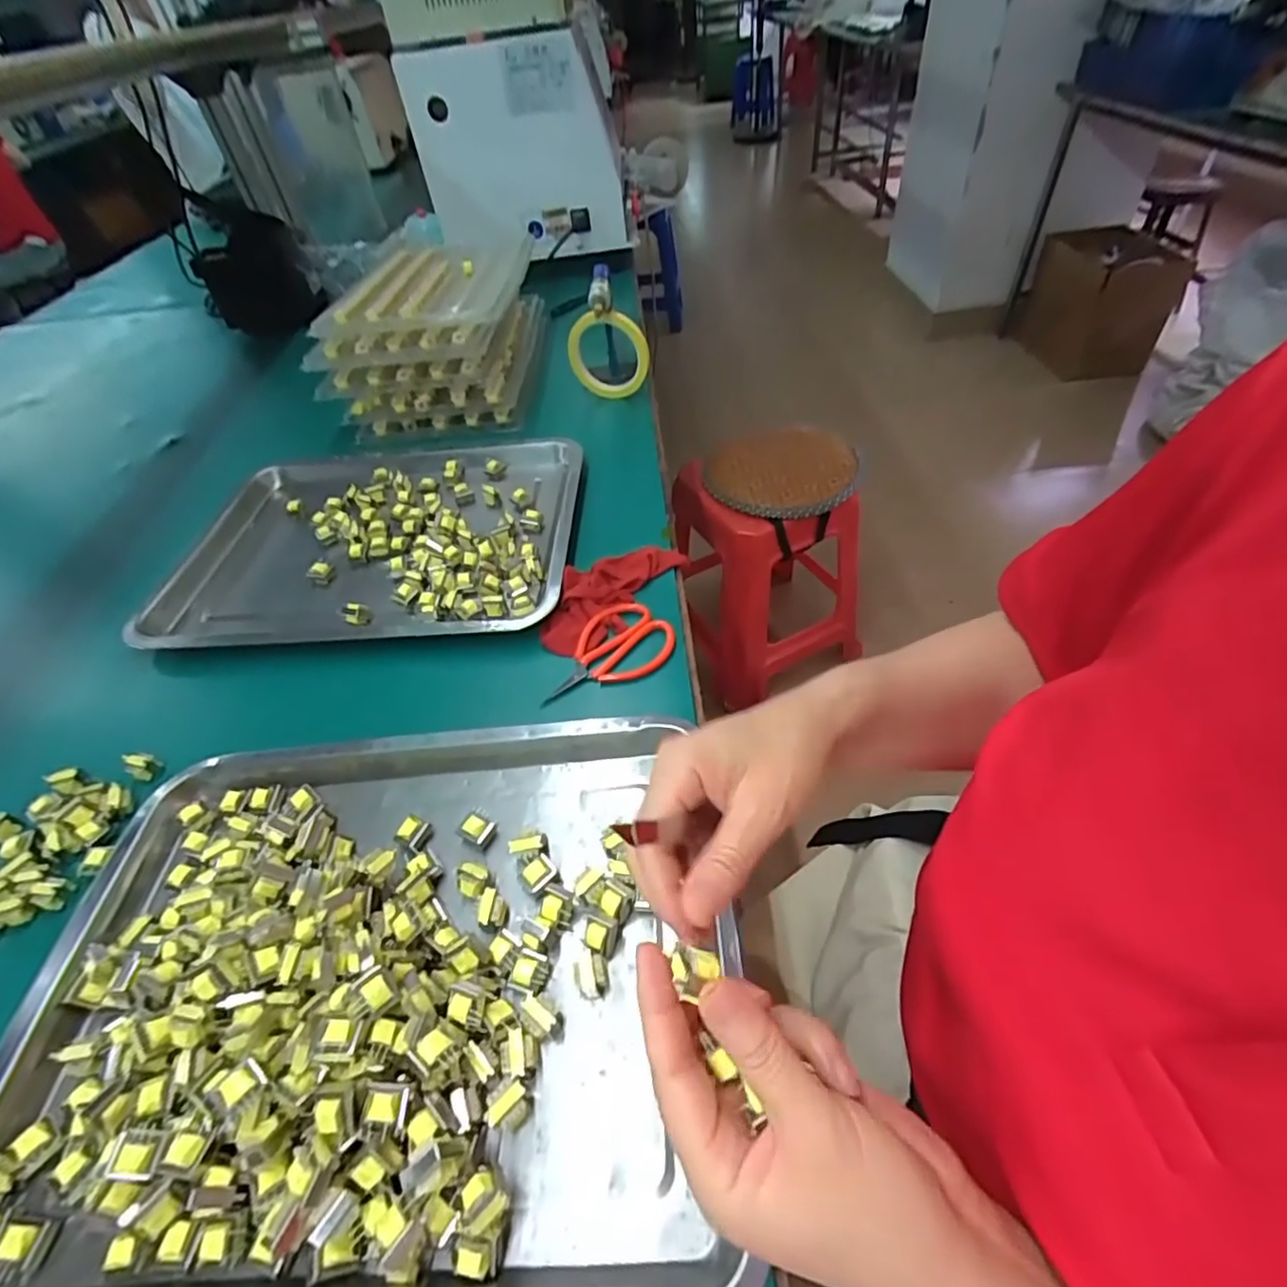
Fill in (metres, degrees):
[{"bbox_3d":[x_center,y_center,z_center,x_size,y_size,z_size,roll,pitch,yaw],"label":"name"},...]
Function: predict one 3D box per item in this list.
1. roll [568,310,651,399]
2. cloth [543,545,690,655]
[{"bbox_3d":[-0.041,-0.345,0.740,0.099,0.107,0.020,19,54,-15],"label":"roll"},{"bbox_3d":[-0.034,-0.048,0.530,0.076,0.017,0.144,22,54,25],"label":"cloth"}]

